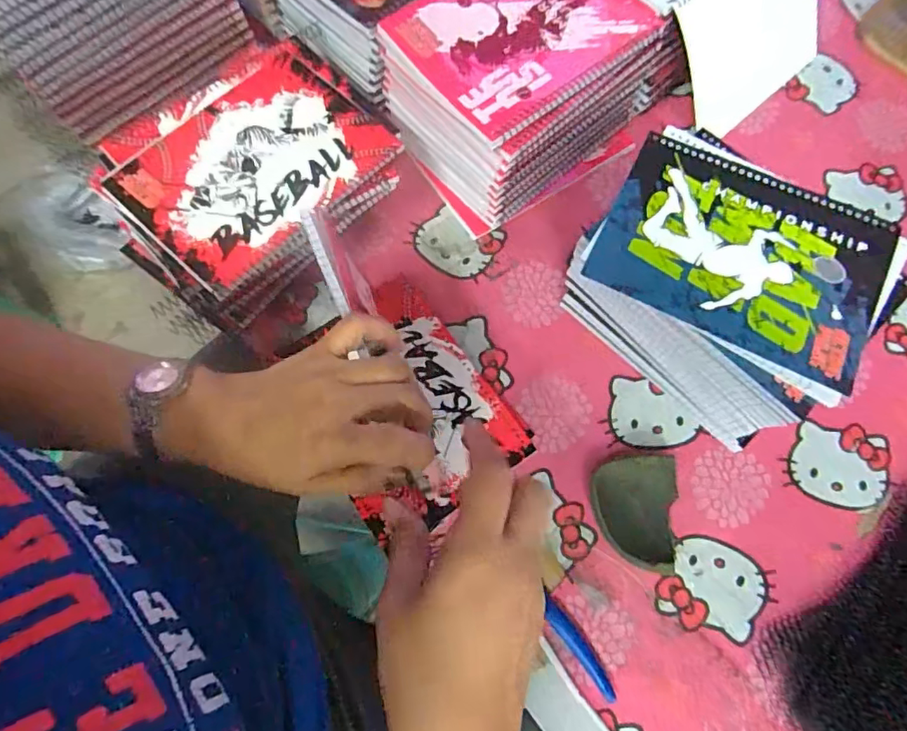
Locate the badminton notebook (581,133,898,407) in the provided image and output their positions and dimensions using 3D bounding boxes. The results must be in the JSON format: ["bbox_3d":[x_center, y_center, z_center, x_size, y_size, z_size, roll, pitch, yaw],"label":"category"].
[{"bbox_3d":[0.211,-0.081,0.401,0.197,0.007,0.154,26,75,10],"label":"badminton notebook"}]

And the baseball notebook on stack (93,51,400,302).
[{"bbox_3d":[-0.166,-0.167,0.459,0.152,0.017,0.196,40,78,13],"label":"baseball notebook on stack"}]

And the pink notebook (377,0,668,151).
[{"bbox_3d":[0.061,-0.292,0.470,0.201,0.018,0.152,-40,75,-10],"label":"pink notebook"}]

